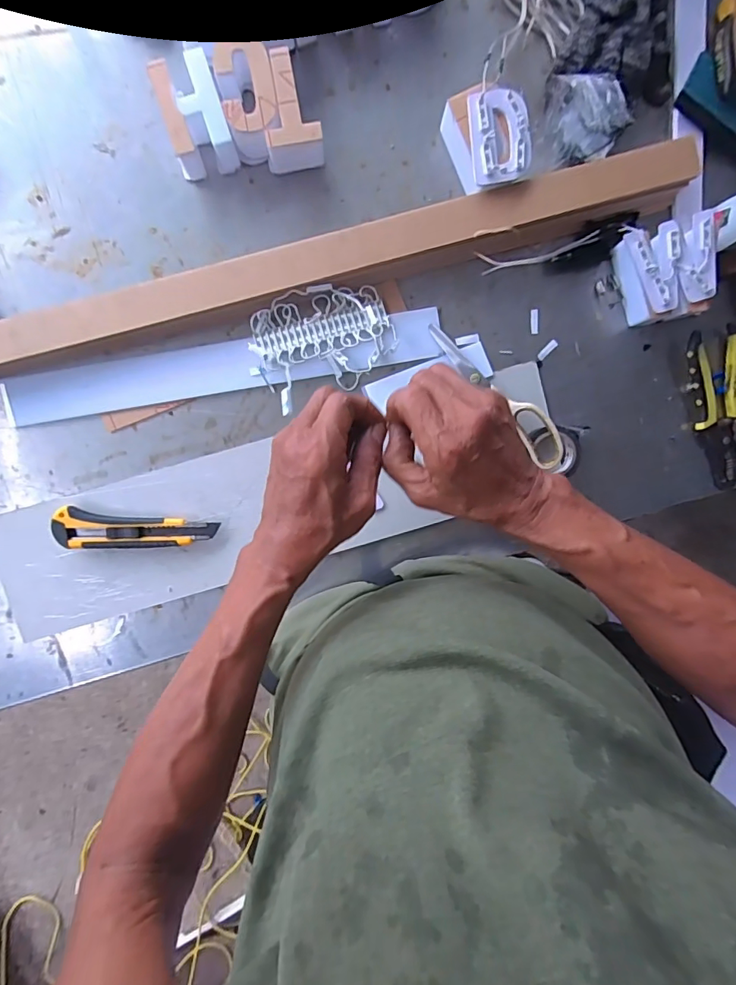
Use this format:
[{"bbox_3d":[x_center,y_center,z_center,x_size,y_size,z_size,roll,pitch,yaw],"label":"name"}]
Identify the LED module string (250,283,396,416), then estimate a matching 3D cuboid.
[{"bbox_3d":[-0.046,-0.155,0.485,0.143,0.029,0.103,-17,95,-1],"label":"LED module string"}]

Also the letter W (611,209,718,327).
[{"bbox_3d":[0.296,-0.219,0.476,0.079,0.049,0.089,-11,94,-1],"label":"letter W"}]

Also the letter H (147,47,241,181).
[{"bbox_3d":[-0.164,-0.357,0.451,0.056,0.045,0.083,-15,95,-1],"label":"letter H"}]

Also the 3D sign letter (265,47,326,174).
[{"bbox_3d":[-0.074,-0.364,0.455,0.053,0.045,0.088,-8,94,-1],"label":"3D sign letter"}]

